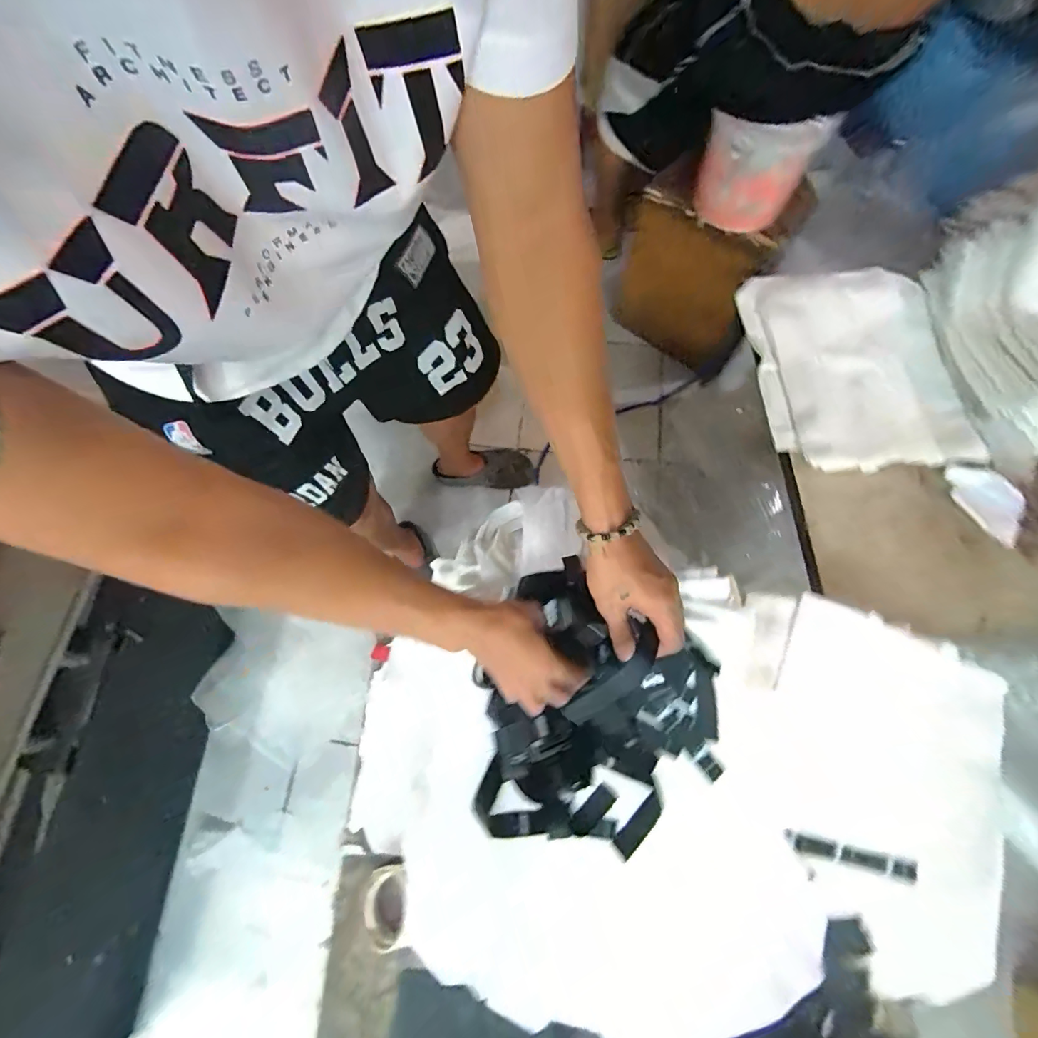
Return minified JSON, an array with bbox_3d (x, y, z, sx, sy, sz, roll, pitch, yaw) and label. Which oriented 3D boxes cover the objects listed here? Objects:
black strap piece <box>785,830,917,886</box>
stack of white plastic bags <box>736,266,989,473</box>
[{"bbox_3d":[0.450,0.460,0.605,0.166,0.011,0.025,11,72,5],"label":"black strap piece"},{"bbox_3d":[0.659,-0.310,0.865,0.377,0.047,0.454,-2,72,1],"label":"stack of white plastic bags"}]

